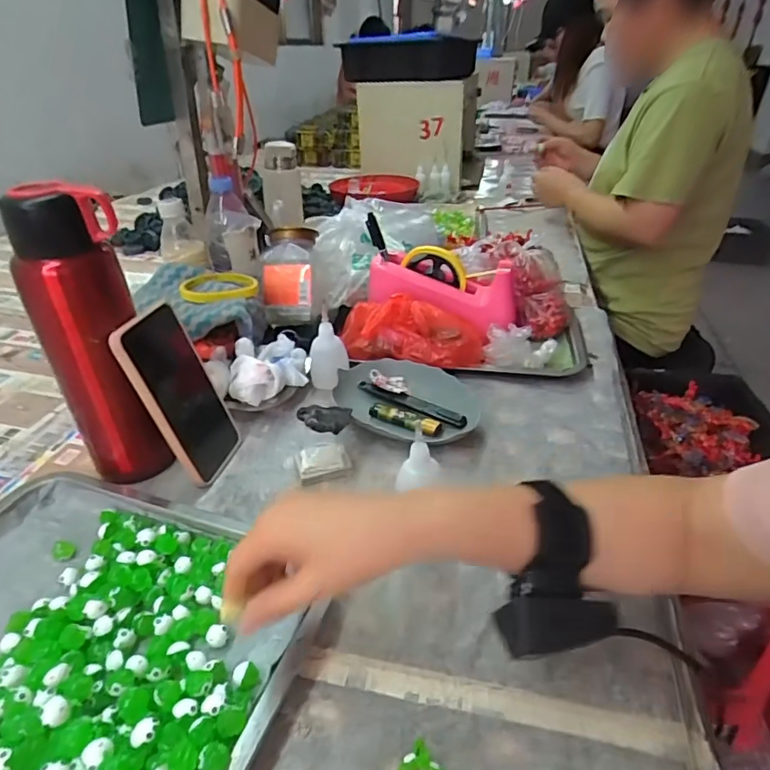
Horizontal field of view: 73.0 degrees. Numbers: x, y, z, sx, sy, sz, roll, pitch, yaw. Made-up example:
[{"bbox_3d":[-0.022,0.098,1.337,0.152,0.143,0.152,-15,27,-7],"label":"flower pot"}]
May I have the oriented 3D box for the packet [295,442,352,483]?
[{"bbox_3d":[-0.060,0.074,0.506,0.049,0.016,0.042,-10,35,-14],"label":"packet"}]

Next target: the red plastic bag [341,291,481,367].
[{"bbox_3d":[0.035,-0.064,0.637,0.173,0.069,0.073,3,34,6],"label":"red plastic bag"}]

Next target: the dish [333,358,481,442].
[{"bbox_3d":[0.020,0.018,0.573,0.159,0.028,0.121,8,34,12],"label":"dish"}]

